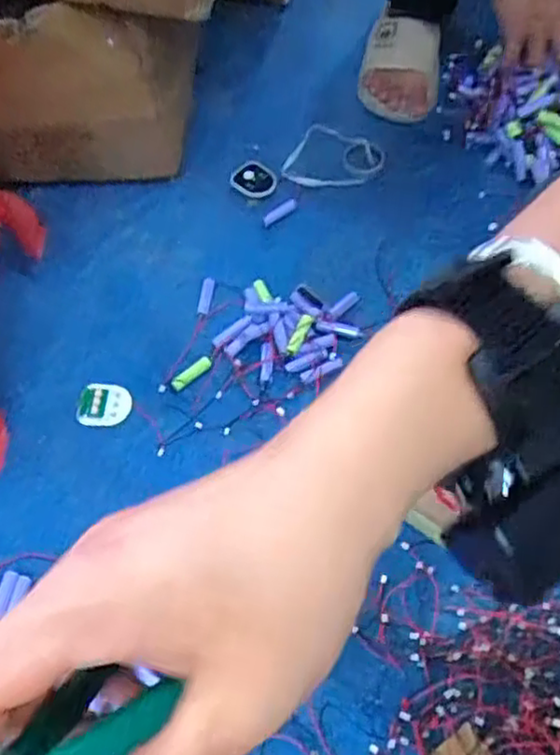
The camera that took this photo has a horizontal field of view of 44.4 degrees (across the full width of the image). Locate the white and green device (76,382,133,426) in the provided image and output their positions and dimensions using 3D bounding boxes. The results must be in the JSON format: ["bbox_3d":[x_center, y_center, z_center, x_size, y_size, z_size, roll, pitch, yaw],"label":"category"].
[{"bbox_3d":[-0.195,0.028,0.768,0.059,0.012,0.052,2,63,5],"label":"white and green device"}]

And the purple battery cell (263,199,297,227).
[{"bbox_3d":[-0.001,-0.212,0.889,0.049,0.014,0.018,-26,64,-10],"label":"purple battery cell"}]

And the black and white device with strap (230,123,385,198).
[{"bbox_3d":[0.036,-0.298,0.938,0.208,0.032,0.090,-13,63,-3],"label":"black and white device with strap"}]

